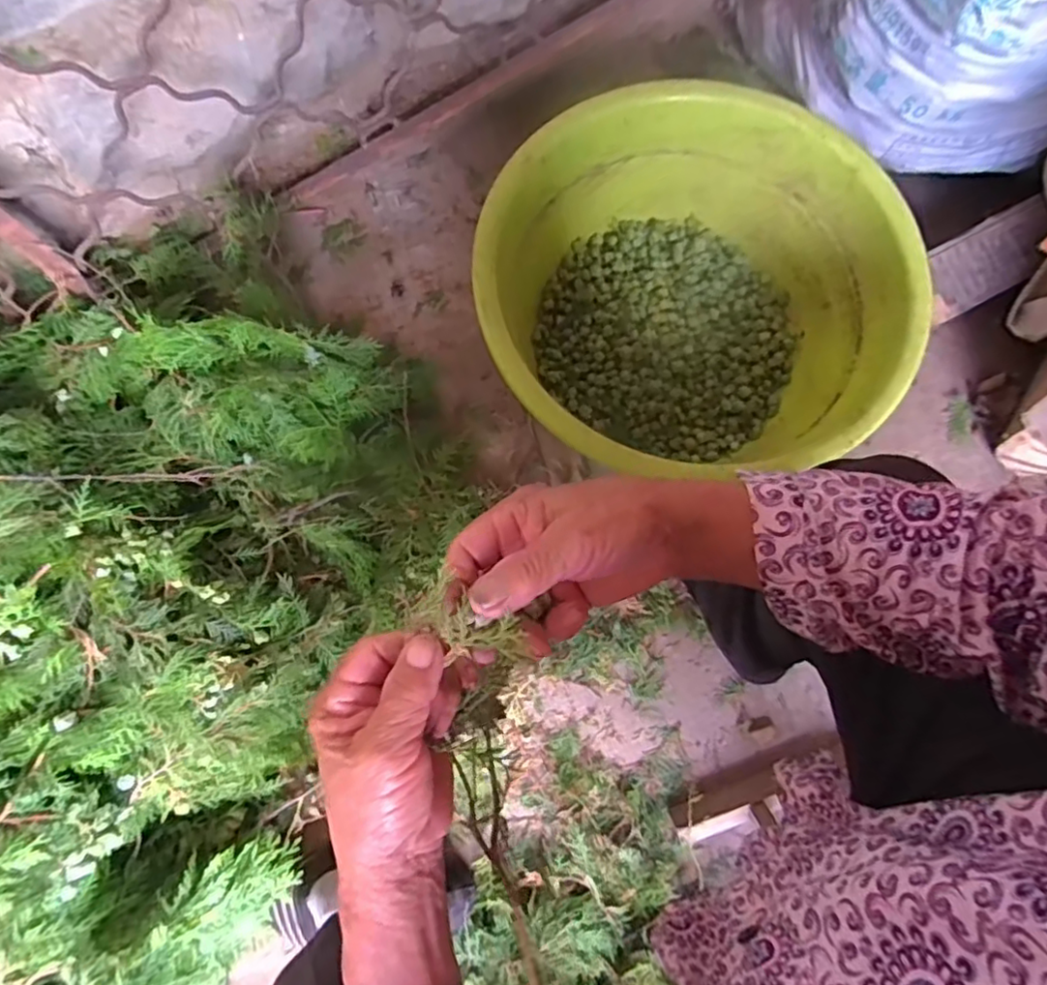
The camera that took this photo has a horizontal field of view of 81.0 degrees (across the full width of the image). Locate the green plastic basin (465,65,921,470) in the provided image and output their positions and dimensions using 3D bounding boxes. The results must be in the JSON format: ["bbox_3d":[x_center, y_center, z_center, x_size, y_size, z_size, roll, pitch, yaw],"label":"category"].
[{"bbox_3d":[0.177,-0.209,0.710,0.432,0.201,0.406,0,76,0],"label":"green plastic basin"}]

